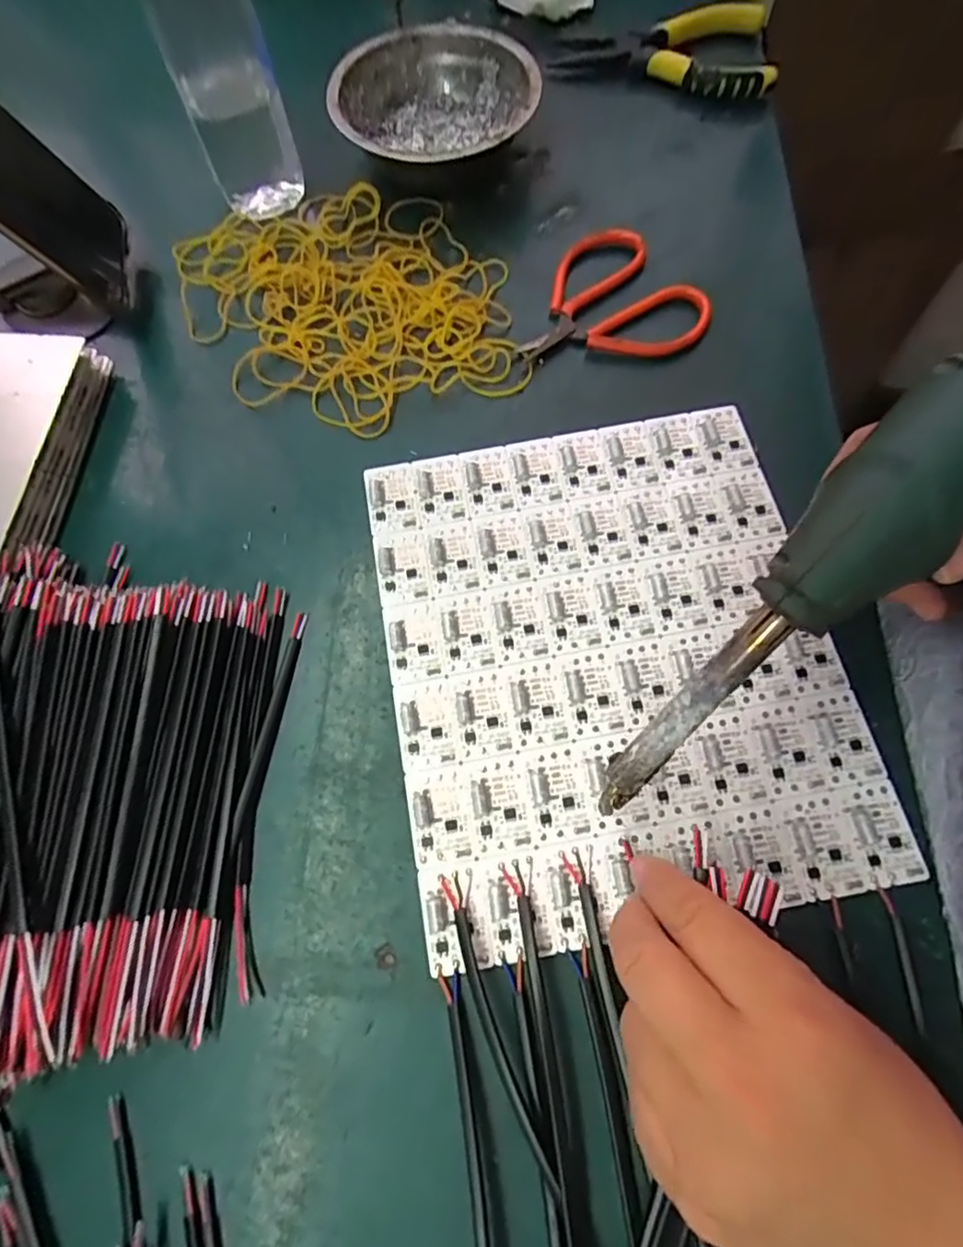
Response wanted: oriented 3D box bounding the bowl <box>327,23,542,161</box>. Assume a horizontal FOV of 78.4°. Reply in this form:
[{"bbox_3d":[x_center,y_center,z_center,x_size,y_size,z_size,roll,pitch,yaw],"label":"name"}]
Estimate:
[{"bbox_3d":[-0.028,-0.316,0.372,0.121,0.046,0.121,0,70,1],"label":"bowl"}]

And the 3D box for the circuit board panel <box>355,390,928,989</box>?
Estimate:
[{"bbox_3d":[0.057,0.010,0.277,0.200,0.008,0.234,-10,71,-3],"label":"circuit board panel"}]

